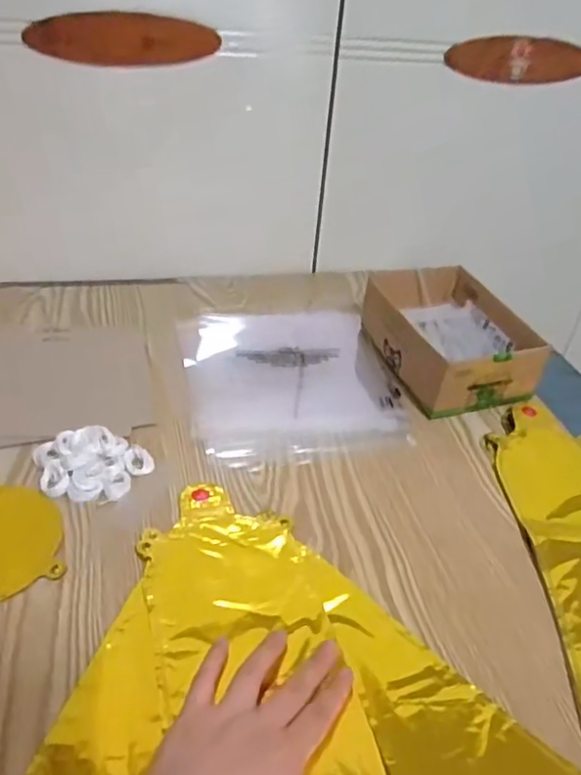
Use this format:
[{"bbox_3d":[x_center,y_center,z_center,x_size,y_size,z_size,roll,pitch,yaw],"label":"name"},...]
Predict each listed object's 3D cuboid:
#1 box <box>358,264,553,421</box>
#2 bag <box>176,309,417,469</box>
[{"bbox_3d":[0.167,-0.054,0.669,0.130,0.067,0.191,-10,40,-18],"label":"box"},{"bbox_3d":[0.002,-0.014,0.636,0.208,0.026,0.215,-5,38,-13],"label":"bag"}]

